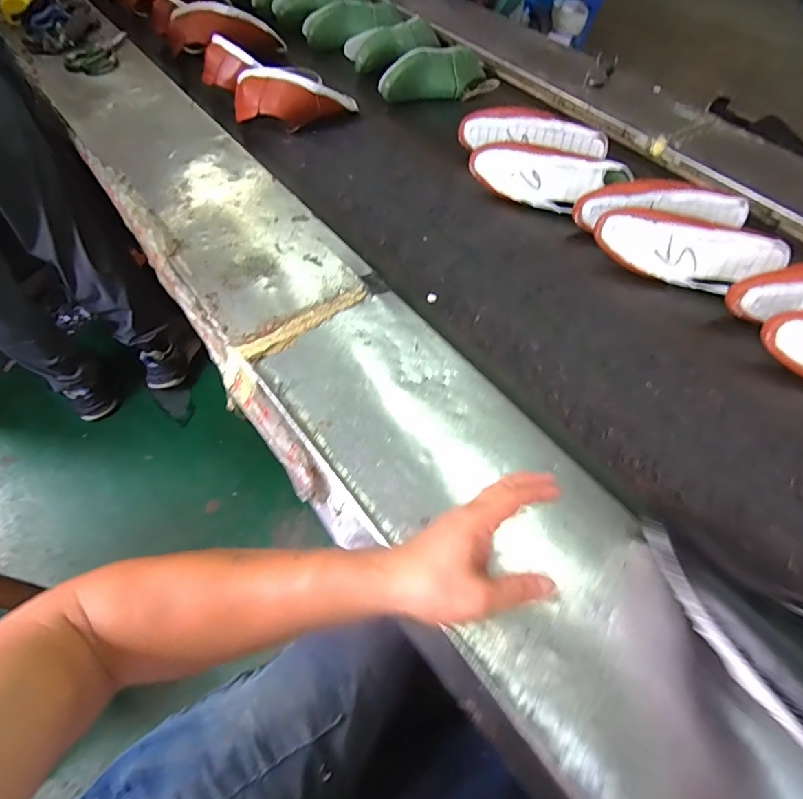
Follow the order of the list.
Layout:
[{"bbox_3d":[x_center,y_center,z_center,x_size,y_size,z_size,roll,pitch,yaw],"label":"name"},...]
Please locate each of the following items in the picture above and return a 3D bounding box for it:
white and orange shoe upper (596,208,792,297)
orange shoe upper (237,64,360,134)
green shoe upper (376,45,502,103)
[{"bbox_3d":[0.434,-0.230,0.741,0.267,0.065,0.095,21,57,11],"label":"white and orange shoe upper"},{"bbox_3d":[-0.207,-0.593,0.959,0.234,0.094,0.109,-6,56,-7],"label":"orange shoe upper"},{"bbox_3d":[0.081,-0.717,1.075,0.283,0.070,0.108,-25,61,-19],"label":"green shoe upper"}]

